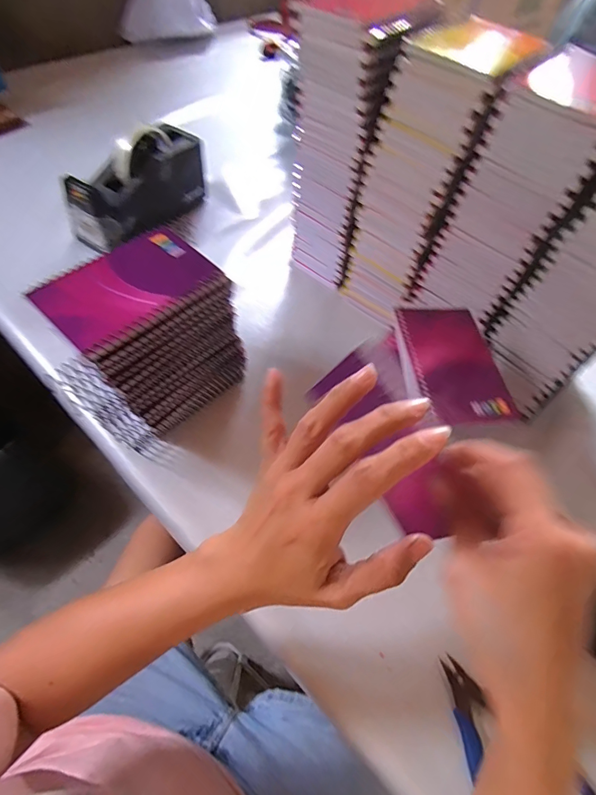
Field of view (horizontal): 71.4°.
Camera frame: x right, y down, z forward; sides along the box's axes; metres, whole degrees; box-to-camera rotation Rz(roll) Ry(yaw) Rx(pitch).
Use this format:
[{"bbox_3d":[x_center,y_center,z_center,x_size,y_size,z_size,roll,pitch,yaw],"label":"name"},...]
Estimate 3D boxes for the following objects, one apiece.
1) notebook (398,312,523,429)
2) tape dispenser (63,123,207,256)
[{"bbox_3d":[0.134,-0.033,0.370,0.085,0.007,0.128,-4,57,-7],"label":"notebook"},{"bbox_3d":[-0.217,-0.294,0.572,0.069,0.103,0.201,34,61,17],"label":"tape dispenser"}]

